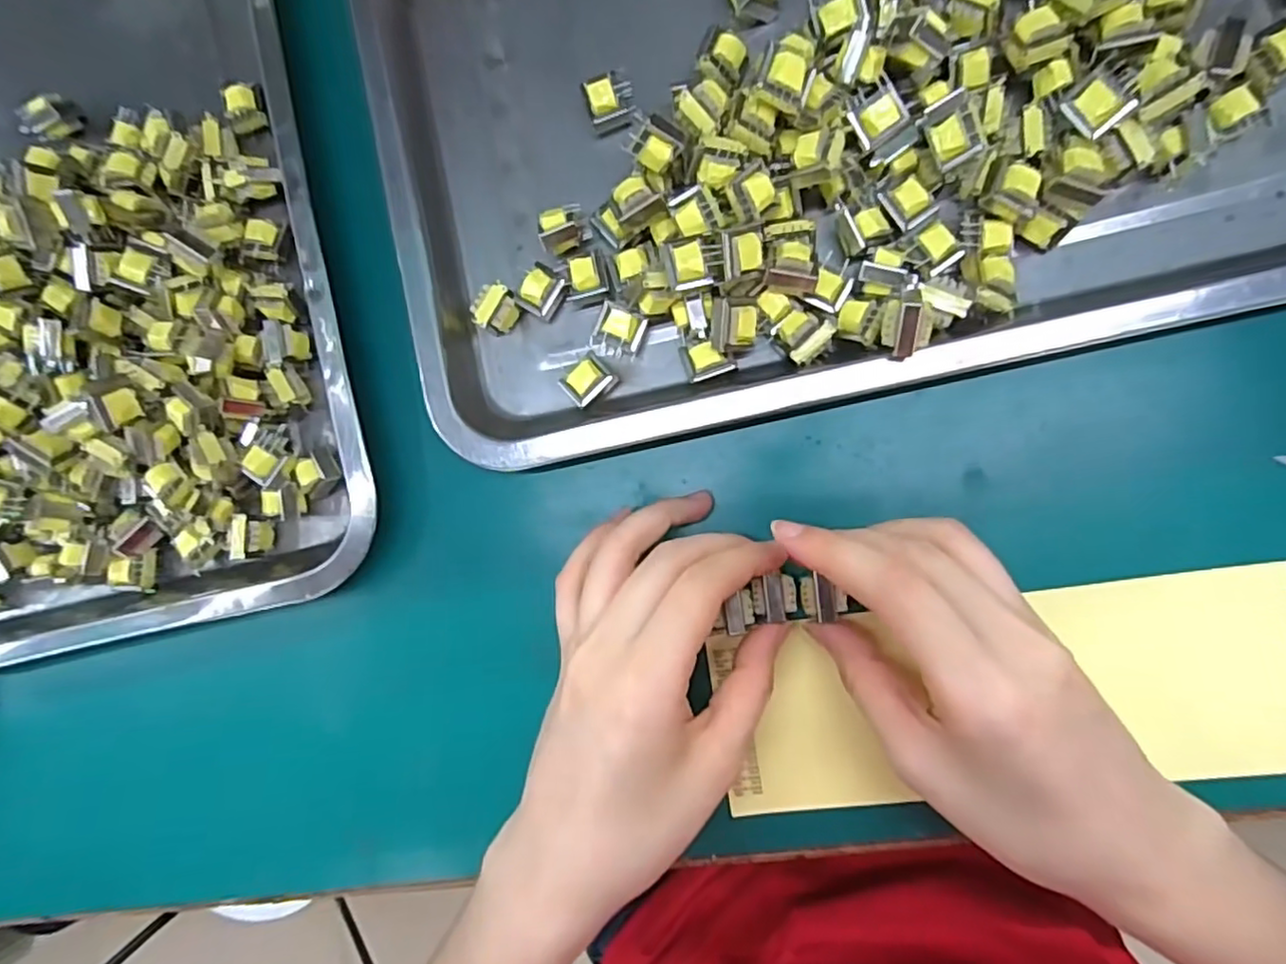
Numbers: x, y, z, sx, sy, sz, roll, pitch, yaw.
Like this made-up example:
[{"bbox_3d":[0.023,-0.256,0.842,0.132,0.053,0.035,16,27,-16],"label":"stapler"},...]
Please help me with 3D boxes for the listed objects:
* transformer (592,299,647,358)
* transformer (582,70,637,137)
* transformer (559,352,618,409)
[{"bbox_3d":[-0.010,-0.063,0.274,0.019,0.021,0.018,19,93,9],"label":"transformer"},{"bbox_3d":[-0.013,-0.160,0.278,0.020,0.017,0.017,-19,86,9],"label":"transformer"},{"bbox_3d":[-0.022,-0.042,0.277,0.020,0.016,0.016,-43,83,7],"label":"transformer"}]

